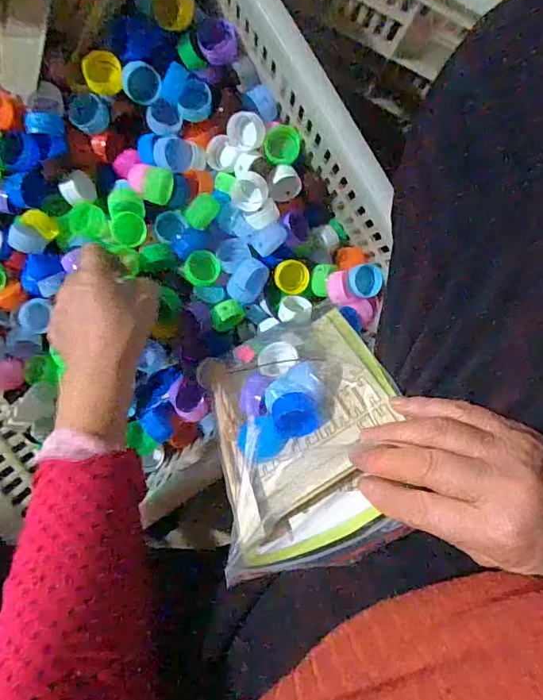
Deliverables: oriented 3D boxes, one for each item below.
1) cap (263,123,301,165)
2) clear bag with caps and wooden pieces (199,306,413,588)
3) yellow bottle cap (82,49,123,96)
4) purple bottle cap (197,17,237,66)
[{"bbox_3d":[0.010,-0.189,0.443,0.033,0.009,0.035,0,97,-2],"label":"cap"},{"bbox_3d":[0.022,0.045,0.354,0.132,0.218,0.039,-16,137,1],"label":"clear bag with caps and wooden pieces"},{"bbox_3d":[-0.148,-0.244,0.421,0.030,0.020,0.029,0,97,-2],"label":"yellow bottle cap"},{"bbox_3d":[-0.046,-0.265,0.413,0.033,0.017,0.028,3,97,-2],"label":"purple bottle cap"}]

